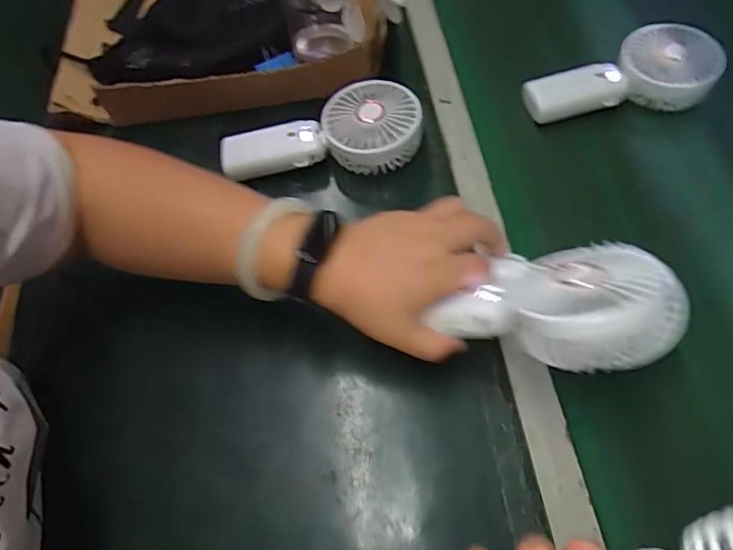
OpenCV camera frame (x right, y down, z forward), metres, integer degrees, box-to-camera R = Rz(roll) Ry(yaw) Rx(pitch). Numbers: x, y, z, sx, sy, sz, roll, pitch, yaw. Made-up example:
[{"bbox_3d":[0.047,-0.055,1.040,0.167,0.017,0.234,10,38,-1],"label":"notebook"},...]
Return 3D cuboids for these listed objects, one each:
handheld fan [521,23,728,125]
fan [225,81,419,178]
[{"bbox_3d":[0.248,-0.203,0.539,0.172,0.056,0.083,-10,58,13],"label":"handheld fan"},{"bbox_3d":[-0.041,-0.133,0.493,0.181,0.043,0.087,2,60,2],"label":"fan"}]

